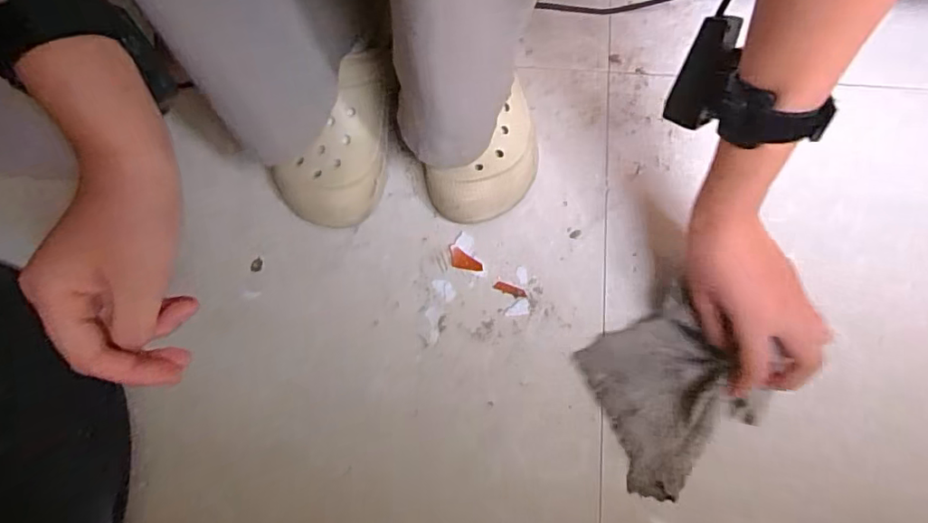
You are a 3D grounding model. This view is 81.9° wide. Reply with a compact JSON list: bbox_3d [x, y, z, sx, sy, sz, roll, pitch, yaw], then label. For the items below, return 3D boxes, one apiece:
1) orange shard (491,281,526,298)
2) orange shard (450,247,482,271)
[{"bbox_3d":[0.040,0.024,0.463,0.029,0.004,0.008,19,73,8],"label":"orange shard"},{"bbox_3d":[0.000,0.001,0.472,0.032,0.004,0.016,34,76,12],"label":"orange shard"}]

